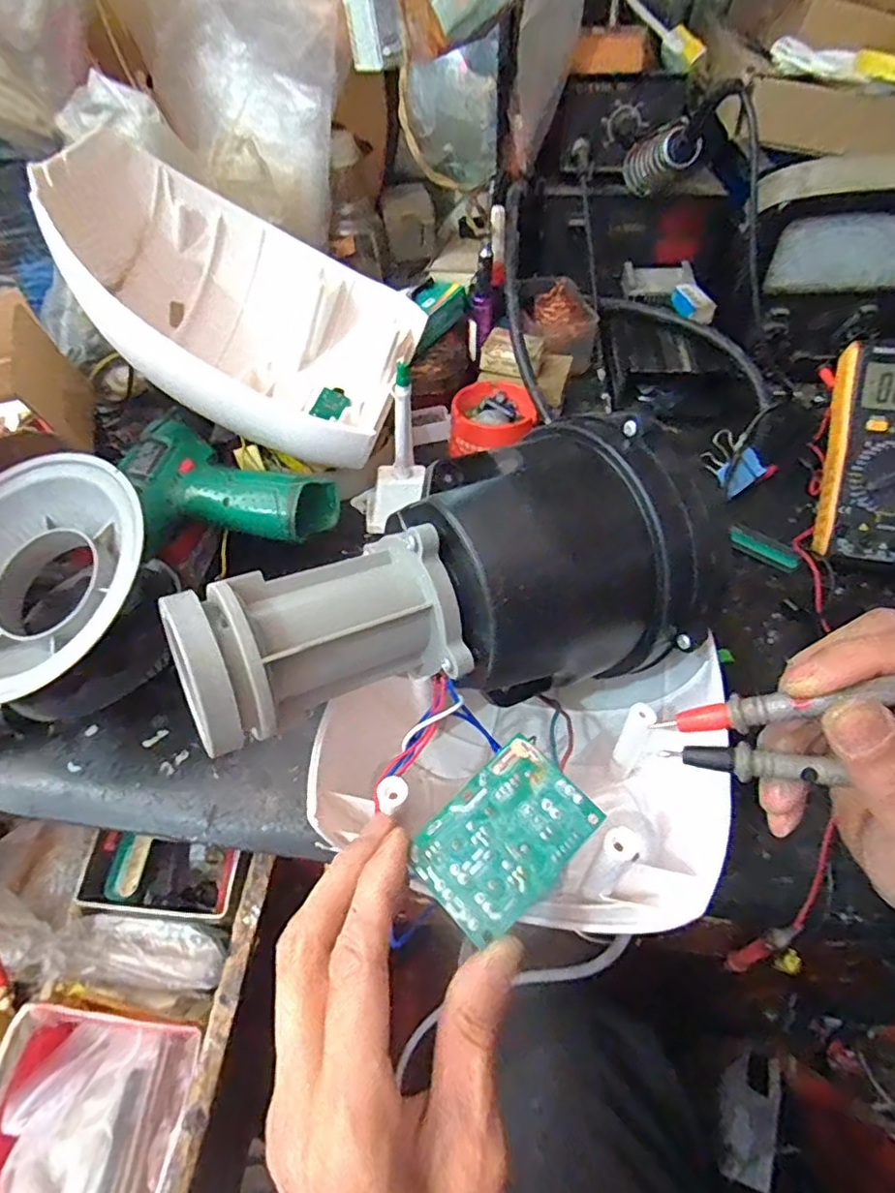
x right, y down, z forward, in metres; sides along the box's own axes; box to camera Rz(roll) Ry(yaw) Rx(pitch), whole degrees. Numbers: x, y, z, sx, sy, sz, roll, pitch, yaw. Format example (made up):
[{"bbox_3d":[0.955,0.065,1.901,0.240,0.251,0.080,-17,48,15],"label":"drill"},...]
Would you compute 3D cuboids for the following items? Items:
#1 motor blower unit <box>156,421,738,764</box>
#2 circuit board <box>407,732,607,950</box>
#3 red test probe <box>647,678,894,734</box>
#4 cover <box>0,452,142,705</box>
[{"bbox_3d":[0.011,-0.002,0.289,0.248,0.093,0.101,-19,53,-14],"label":"motor blower unit"},{"bbox_3d":[0.022,0.095,0.246,0.068,0.016,0.048,-35,58,-25],"label":"circuit board"},{"bbox_3d":[0.141,0.034,0.209,0.133,0.007,0.010,-16,44,30],"label":"red test probe"},{"bbox_3d":[-0.246,-0.014,0.367,0.122,0.034,0.149,39,81,14],"label":"cover"}]

